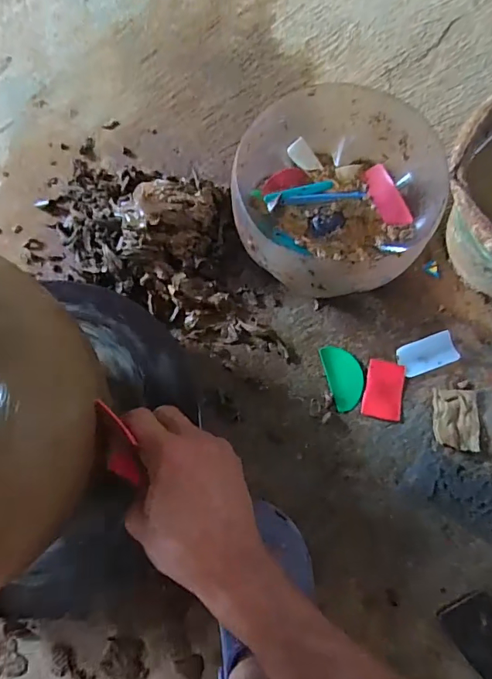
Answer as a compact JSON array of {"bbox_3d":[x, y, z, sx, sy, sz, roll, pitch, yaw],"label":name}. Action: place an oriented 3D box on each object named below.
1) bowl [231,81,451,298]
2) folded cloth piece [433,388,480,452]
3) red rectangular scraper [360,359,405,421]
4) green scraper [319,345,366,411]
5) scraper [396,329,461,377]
[{"bbox_3d":[0.108,-0.180,0.584,0.255,0.129,0.247,0,76,1],"label":"bowl"},{"bbox_3d":[0.262,0.099,0.562,0.055,0.015,0.074,3,76,2],"label":"folded cloth piece"},{"bbox_3d":[0.177,0.064,0.578,0.047,0.004,0.073,12,77,4],"label":"red rectangular scraper"},{"bbox_3d":[0.127,0.047,0.582,0.045,0.004,0.083,-16,76,-3],"label":"green scraper"},{"bbox_3d":[0.235,0.019,0.586,0.073,0.013,0.042,-18,76,-3],"label":"scraper"}]

